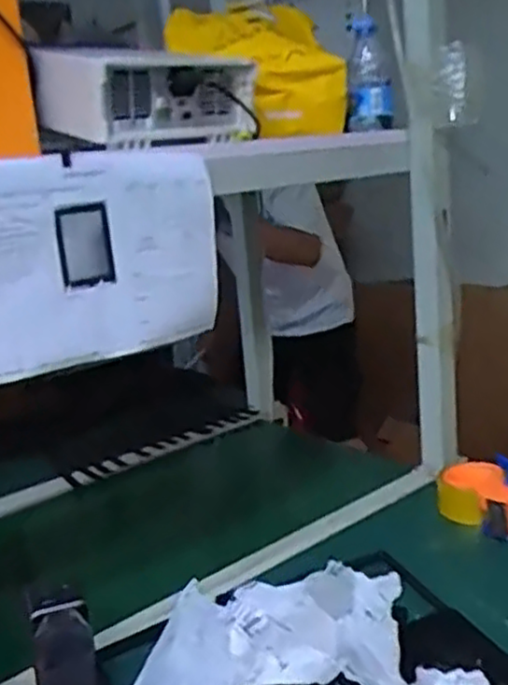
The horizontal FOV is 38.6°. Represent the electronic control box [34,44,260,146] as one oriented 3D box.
[{"bbox_3d":[-0.127,-0.285,0.857,0.241,0.105,0.132,-14,16,-33],"label":"electronic control box"}]

